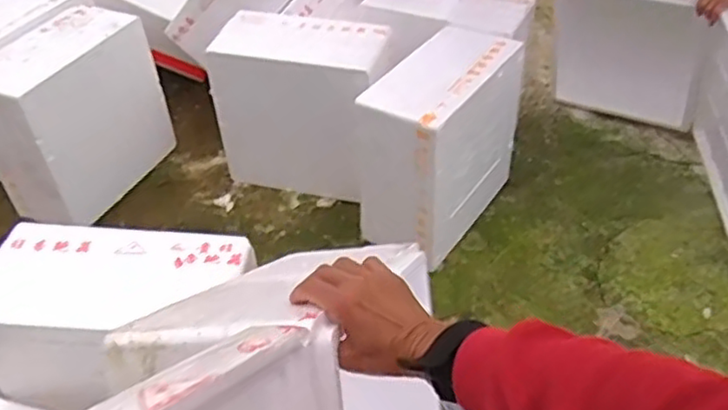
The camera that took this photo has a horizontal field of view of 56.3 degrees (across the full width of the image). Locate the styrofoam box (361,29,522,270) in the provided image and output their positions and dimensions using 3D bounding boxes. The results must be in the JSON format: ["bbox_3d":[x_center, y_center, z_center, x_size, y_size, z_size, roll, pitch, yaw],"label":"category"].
[{"bbox_3d":[0.215,-0.184,1.883,0.270,0.494,0.482,22,46,22],"label":"styrofoam box"}]

